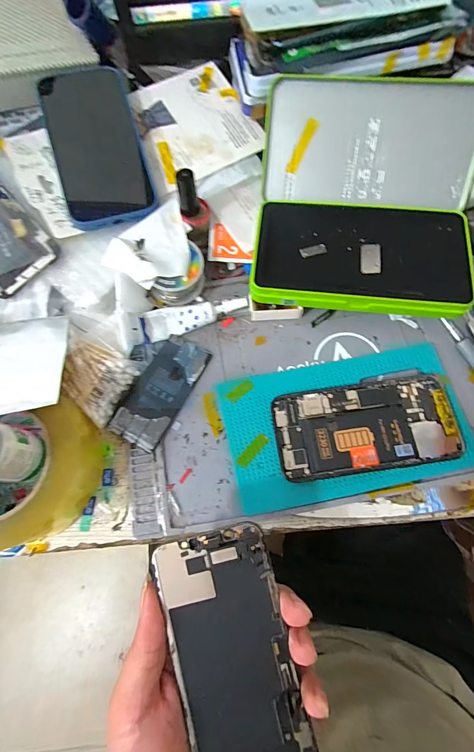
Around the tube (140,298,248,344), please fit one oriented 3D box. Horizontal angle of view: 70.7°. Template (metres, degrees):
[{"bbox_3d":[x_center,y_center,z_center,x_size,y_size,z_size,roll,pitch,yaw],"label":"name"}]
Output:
[{"bbox_3d":[-0.039,-0.055,0.311,0.098,0.015,0.027,-12,71,-3],"label":"tube"}]

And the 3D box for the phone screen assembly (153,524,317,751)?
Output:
[{"bbox_3d":[-0.002,0.165,0.194,0.067,0.009,0.142,-13,85,-3],"label":"phone screen assembly"}]

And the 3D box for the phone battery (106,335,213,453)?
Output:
[{"bbox_3d":[-0.066,0.011,0.292,0.045,0.006,0.100,26,74,10],"label":"phone battery"}]

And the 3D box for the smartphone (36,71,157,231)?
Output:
[{"bbox_3d":[-0.130,-0.216,0.314,0.081,0.012,0.154,-14,85,-14],"label":"smartphone"}]

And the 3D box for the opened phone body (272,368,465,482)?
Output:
[{"bbox_3d":[0.106,0.039,0.278,0.145,0.010,0.076,-10,71,-2],"label":"opened phone body"}]

